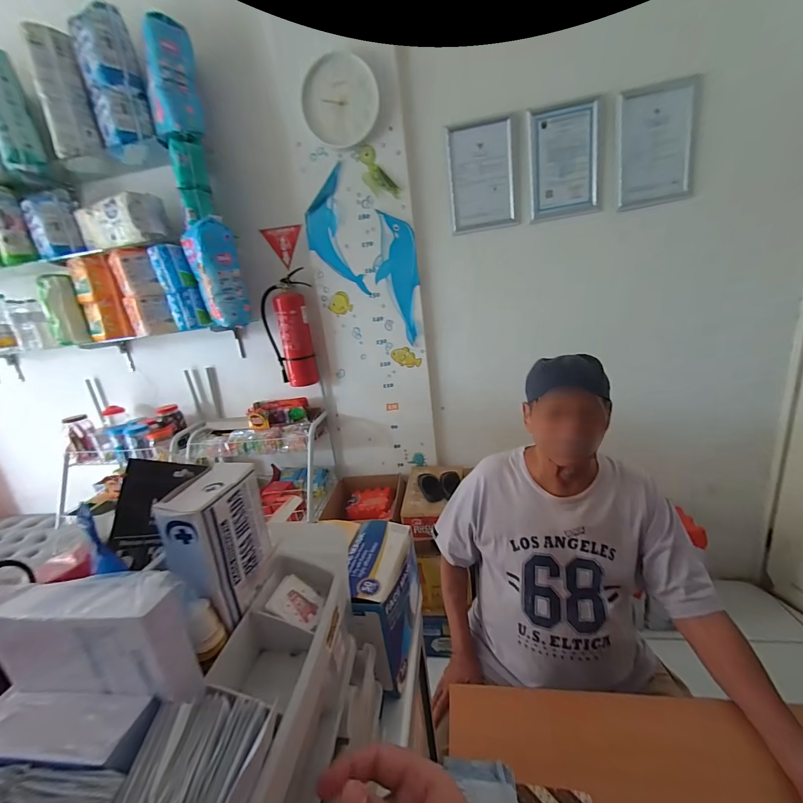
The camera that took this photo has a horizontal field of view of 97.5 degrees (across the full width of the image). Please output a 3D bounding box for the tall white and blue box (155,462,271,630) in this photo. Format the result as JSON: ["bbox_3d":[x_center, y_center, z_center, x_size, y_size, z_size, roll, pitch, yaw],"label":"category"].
[{"bbox_3d":[-0.129,0.100,0.252,0.036,0.089,0.067,-4,16,12],"label":"tall white and blue box"}]

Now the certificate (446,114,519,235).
[{"bbox_3d":[0.315,-0.875,1.366,0.251,0.389,0.018,-5,8,8],"label":"certificate"}]

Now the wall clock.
[{"bbox_3d":[-0.231,-1.154,1.346,0.284,0.309,0.055,-5,16,8],"label":"wall clock"}]

